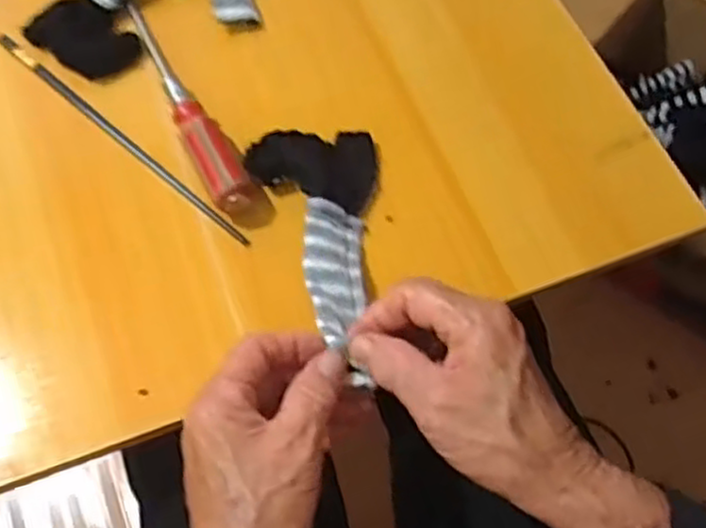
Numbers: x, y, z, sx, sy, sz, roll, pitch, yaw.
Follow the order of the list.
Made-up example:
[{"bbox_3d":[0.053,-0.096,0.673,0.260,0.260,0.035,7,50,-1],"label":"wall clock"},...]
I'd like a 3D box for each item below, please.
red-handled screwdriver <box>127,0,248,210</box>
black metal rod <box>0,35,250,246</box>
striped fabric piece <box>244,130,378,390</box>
[{"bbox_3d":[-0.110,-0.107,0.468,0.023,0.030,0.186,-24,67,-14],"label":"red-handled screwdriver"},{"bbox_3d":[-0.152,-0.084,0.468,0.232,0.007,0.009,39,68,16],"label":"black metal rod"},{"bbox_3d":[-0.014,-0.009,0.420,0.076,0.020,0.176,-7,55,-6],"label":"striped fabric piece"}]

